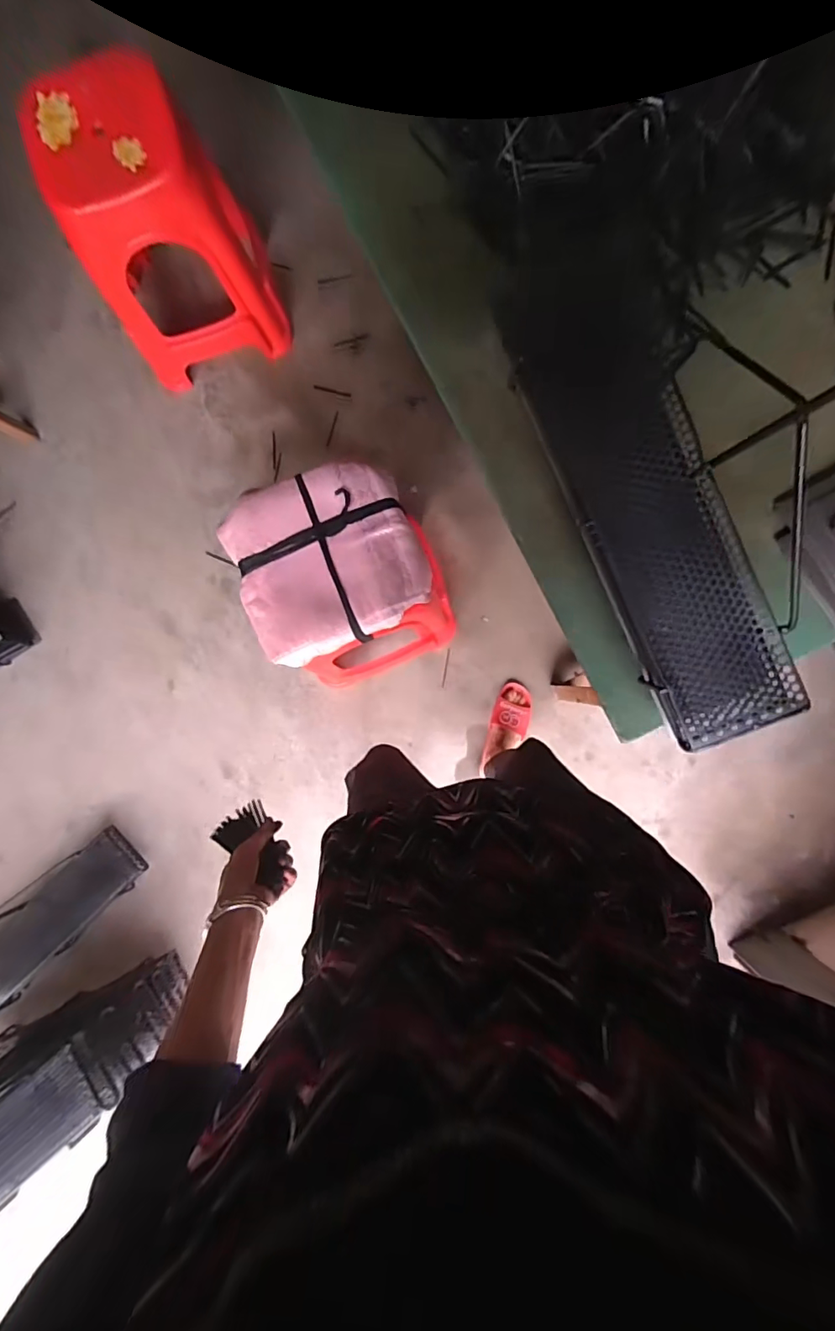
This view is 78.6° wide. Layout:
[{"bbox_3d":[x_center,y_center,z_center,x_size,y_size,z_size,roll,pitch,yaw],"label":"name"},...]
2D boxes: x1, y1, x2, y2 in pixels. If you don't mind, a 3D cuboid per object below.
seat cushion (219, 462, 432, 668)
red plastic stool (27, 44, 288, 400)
[{"bbox_3d":[-0.158,-0.189,0.897,0.317,0.046,0.303,-20,90,2],"label":"seat cushion"},{"bbox_3d":[-0.539,-0.955,1.153,0.354,0.452,0.338,-16,87,-1],"label":"red plastic stool"}]

